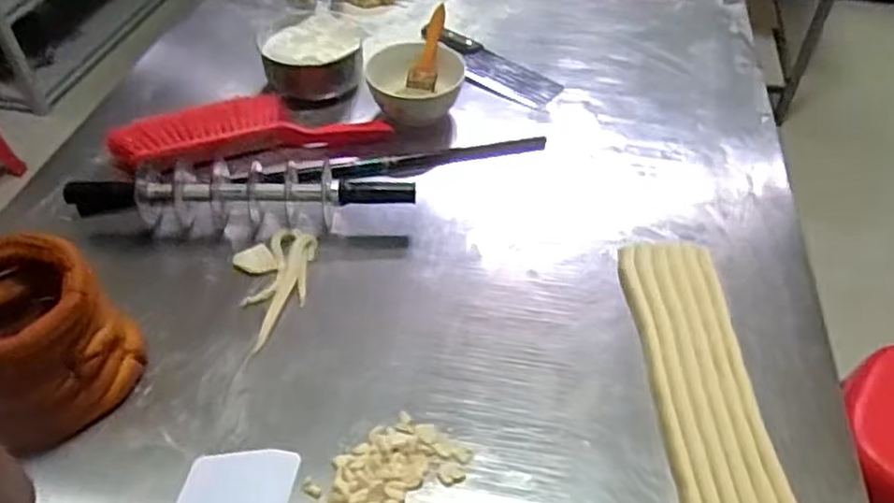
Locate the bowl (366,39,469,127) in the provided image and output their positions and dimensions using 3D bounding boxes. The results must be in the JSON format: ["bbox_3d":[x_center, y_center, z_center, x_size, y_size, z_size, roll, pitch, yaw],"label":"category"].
[{"bbox_3d":[-0.047,-0.265,1.070,0.145,0.079,0.135,-1,46,-1],"label":"bowl"}]

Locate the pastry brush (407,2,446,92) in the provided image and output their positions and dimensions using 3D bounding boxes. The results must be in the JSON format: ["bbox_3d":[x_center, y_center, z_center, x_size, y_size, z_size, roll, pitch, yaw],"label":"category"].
[{"bbox_3d":[-0.026,-0.315,1.083,0.043,0.018,0.142,11,78,10],"label":"pastry brush"}]

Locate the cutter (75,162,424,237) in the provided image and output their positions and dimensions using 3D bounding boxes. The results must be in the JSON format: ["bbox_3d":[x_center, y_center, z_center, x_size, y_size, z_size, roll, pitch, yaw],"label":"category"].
[{"bbox_3d":[-0.258,-0.077,0.907,0.419,0.074,0.083,0,46,0],"label":"cutter"}]

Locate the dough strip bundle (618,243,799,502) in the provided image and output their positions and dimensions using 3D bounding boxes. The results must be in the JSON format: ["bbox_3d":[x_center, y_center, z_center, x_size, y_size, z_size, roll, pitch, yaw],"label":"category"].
[{"bbox_3d":[0.267,0.146,0.725,0.104,0.024,0.403,0,46,0],"label":"dough strip bundle"}]

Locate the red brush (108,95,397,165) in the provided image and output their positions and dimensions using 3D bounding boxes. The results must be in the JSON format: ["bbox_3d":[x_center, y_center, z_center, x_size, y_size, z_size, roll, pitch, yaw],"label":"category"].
[{"bbox_3d":[-0.281,-0.173,1.005,0.383,0.059,0.120,-17,49,-16],"label":"red brush"}]

